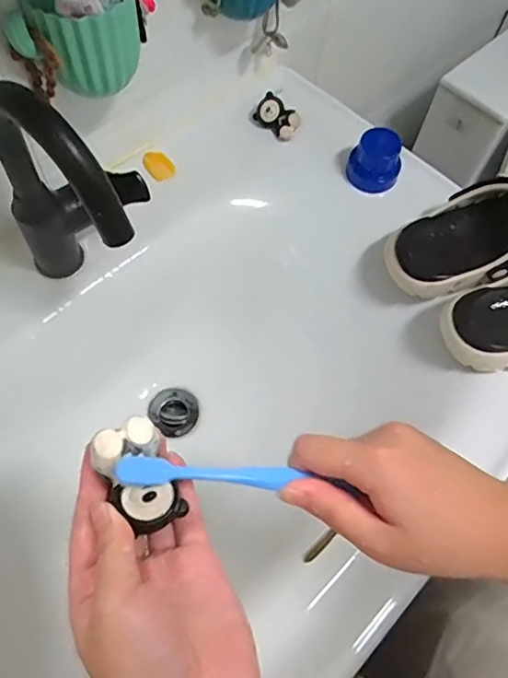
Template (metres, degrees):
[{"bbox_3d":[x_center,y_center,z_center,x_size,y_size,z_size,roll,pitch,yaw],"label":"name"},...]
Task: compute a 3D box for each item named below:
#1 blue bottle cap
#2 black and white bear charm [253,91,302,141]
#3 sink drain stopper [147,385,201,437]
[{"bbox_3d":[0.139,-0.203,0.614,0.058,0.046,0.053,1,64,-3],"label":"blue bottle cap"},{"bbox_3d":[0.028,-0.267,0.649,0.056,0.012,0.036,37,101,4],"label":"black and white bear charm"},{"bbox_3d":[-0.096,0.088,0.654,0.057,0.018,0.057,3,73,-11],"label":"sink drain stopper"}]

